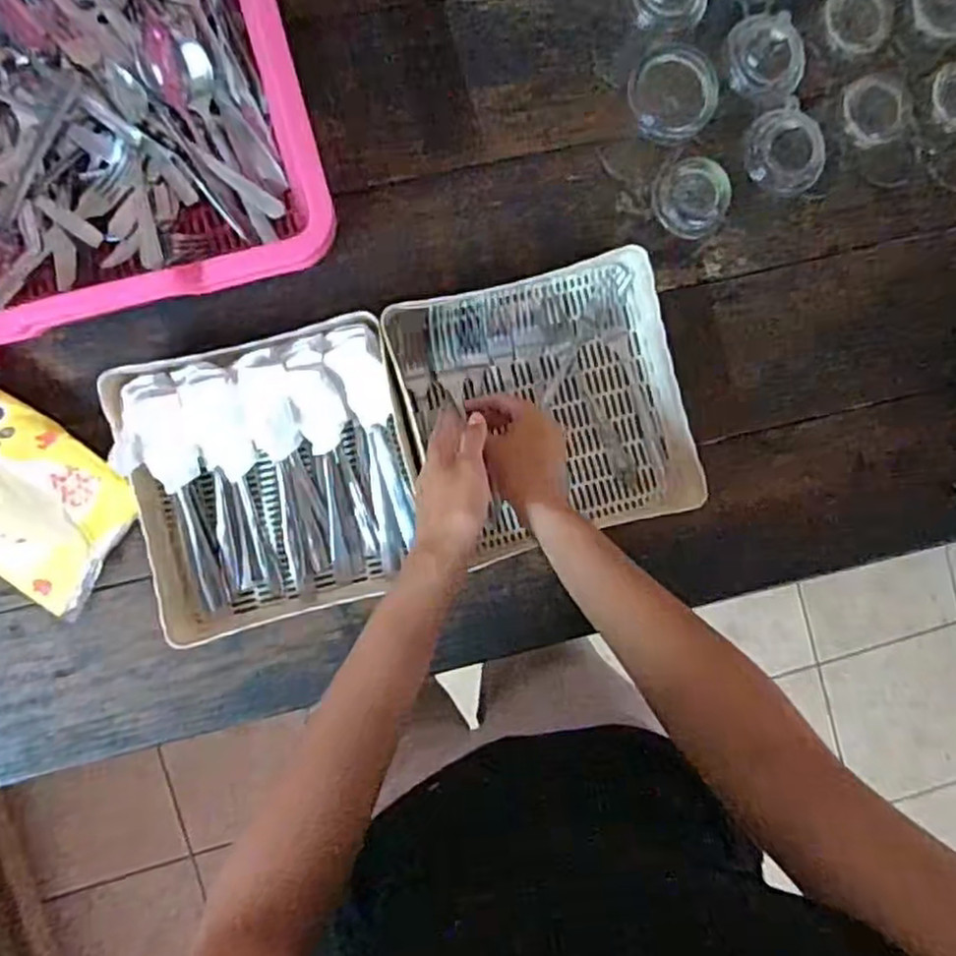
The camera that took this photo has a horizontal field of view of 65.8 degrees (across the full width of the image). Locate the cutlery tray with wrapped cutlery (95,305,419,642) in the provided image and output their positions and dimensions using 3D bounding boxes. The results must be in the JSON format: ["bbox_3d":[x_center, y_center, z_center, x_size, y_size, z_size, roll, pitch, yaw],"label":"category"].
[{"bbox_3d":[-0.158,0.003,0.581,0.216,0.064,0.215,-14,92,-3],"label":"cutlery tray with wrapped cutlery"}]

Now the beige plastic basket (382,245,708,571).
[{"bbox_3d":[0.058,-0.056,0.599,0.221,0.048,0.213,-15,92,-3],"label":"beige plastic basket"}]

